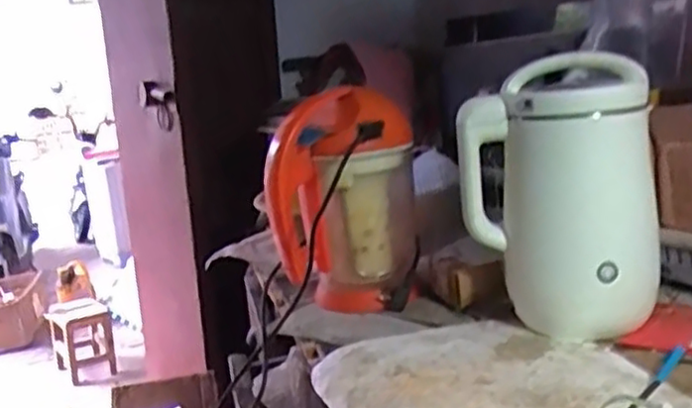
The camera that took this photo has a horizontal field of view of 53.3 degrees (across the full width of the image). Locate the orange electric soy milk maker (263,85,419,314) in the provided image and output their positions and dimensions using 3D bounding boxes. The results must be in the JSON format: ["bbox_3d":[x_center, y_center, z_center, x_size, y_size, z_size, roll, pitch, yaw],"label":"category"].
[{"bbox_3d":[-0.006,0.000,0.933,0.199,0.285,0.142,-5,12,1],"label":"orange electric soy milk maker"}]

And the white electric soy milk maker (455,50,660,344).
[{"bbox_3d":[0.241,-0.007,0.783,0.194,0.290,0.122,3,15,35],"label":"white electric soy milk maker"}]

